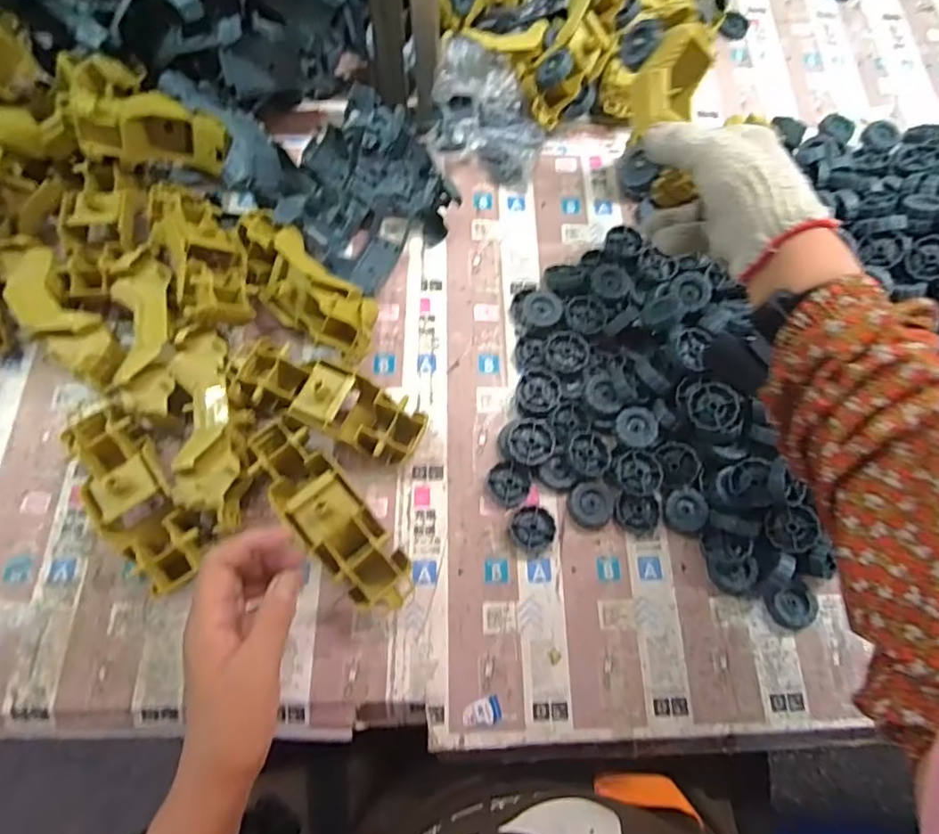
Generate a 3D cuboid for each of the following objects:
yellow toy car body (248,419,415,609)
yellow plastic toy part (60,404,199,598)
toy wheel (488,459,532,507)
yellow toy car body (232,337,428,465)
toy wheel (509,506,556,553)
[{"bbox_3d":[-0.112,0.079,0.452,0.053,0.051,0.178,-39,75,-14],"label":"yellow toy car body"},{"bbox_3d":[-0.268,0.063,0.453,0.060,0.056,0.174,-35,74,-13],"label":"yellow plastic toy part"},{"bbox_3d":[0.036,0.058,0.485,0.036,0.011,0.037,0,69,-1],"label":"toy wheel"},{"bbox_3d":[-0.121,-0.012,0.484,0.170,0.053,0.056,21,70,7],"label":"yellow toy car body"},{"bbox_3d":[0.054,0.095,0.474,0.037,0.012,0.037,0,69,-1],"label":"toy wheel"}]

